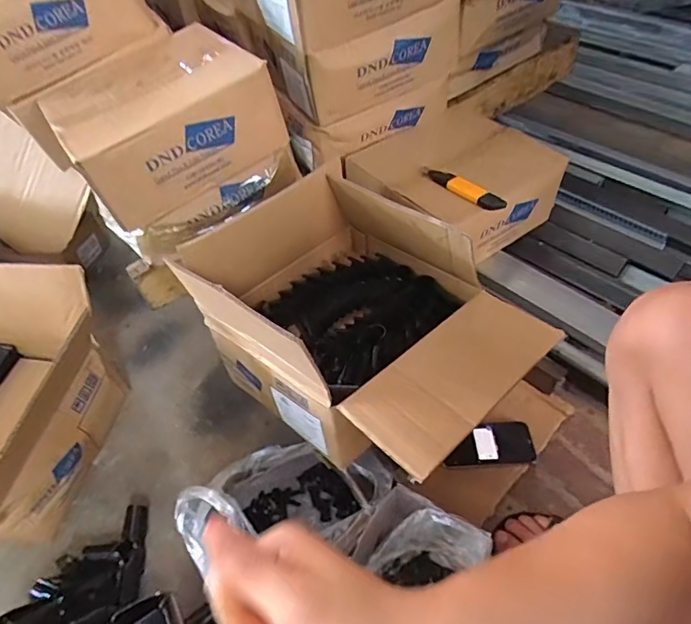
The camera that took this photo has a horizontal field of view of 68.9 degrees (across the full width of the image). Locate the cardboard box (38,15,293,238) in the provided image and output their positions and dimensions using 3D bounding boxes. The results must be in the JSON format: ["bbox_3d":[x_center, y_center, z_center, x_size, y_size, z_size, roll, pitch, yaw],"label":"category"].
[{"bbox_3d":[-0.313,-0.335,0.865,0.325,0.152,0.289,-30,53,-18],"label":"cardboard box"}]

